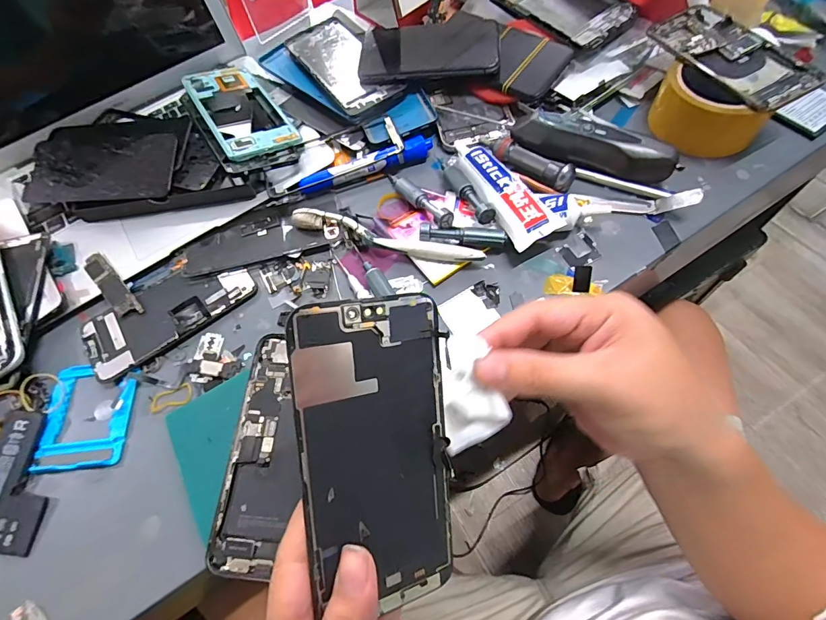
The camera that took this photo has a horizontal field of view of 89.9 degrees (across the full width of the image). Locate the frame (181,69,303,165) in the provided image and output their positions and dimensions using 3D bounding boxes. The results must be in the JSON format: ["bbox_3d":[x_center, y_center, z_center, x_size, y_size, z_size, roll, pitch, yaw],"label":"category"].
[{"bbox_3d":[-0.183,-0.214,0.439,0.077,0.007,0.160,-26,62,-21],"label":"frame"}]

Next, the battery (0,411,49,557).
[{"bbox_3d":[-0.295,0.125,0.306,0.056,0.004,0.095,-1,63,6],"label":"battery"}]

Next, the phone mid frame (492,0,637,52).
[{"bbox_3d":[0.158,-0.335,0.448,0.075,0.005,0.154,-39,66,-4],"label":"phone mid frame"}]

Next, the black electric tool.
[{"bbox_3d":[0.161,-0.150,0.373,0.141,0.035,0.038,21,67,16],"label":"black electric tool"}]

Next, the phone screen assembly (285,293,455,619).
[{"bbox_3d":[-0.017,0.071,0.200,0.074,0.005,0.151,-7,96,-26],"label":"phone screen assembly"}]

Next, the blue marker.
[{"bbox_3d":[-0.045,-0.143,0.406,0.135,0.013,0.022,-20,63,-4],"label":"blue marker"}]

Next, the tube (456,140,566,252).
[{"bbox_3d":[0.075,-0.112,0.367,0.043,0.025,0.134,-28,63,-8],"label":"tube"}]

